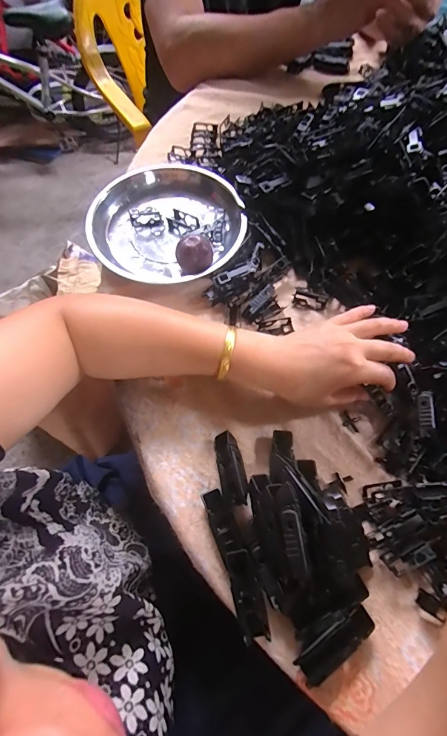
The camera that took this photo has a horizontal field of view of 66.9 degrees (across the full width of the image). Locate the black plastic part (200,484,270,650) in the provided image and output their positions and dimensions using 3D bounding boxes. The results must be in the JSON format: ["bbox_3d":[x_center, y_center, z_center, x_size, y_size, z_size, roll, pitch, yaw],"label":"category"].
[{"bbox_3d":[0.011,0.159,0.279,0.024,0.013,0.113,-17,67,-7],"label":"black plastic part"}]

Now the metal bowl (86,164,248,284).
[{"bbox_3d":[-0.068,-0.182,0.422,0.189,0.045,0.180,0,66,1],"label":"metal bowl"}]

